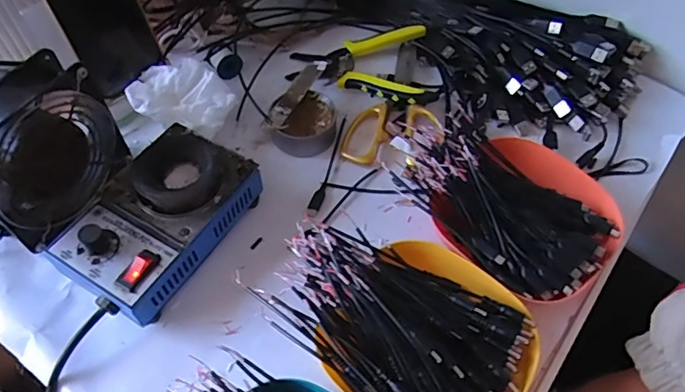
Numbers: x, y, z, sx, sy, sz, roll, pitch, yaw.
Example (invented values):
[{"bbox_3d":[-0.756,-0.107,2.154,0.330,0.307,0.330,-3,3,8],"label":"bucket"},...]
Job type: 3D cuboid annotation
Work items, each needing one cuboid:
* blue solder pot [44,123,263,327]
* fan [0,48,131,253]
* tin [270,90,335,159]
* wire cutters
[{"bbox_3d":[-0.147,0.014,0.413,0.097,0.057,0.151,27,59,15],"label":"blue solder pot"},{"bbox_3d":[-0.241,-0.034,0.409,0.053,0.106,0.121,27,59,16],"label":"fan"},{"bbox_3d":[-0.037,-0.069,0.497,0.060,0.025,0.058,1,56,-1],"label":"tin"},{"bbox_3d":[0.018,-0.140,0.538,0.149,0.016,0.108,2,56,0],"label":"wire cutters"}]

